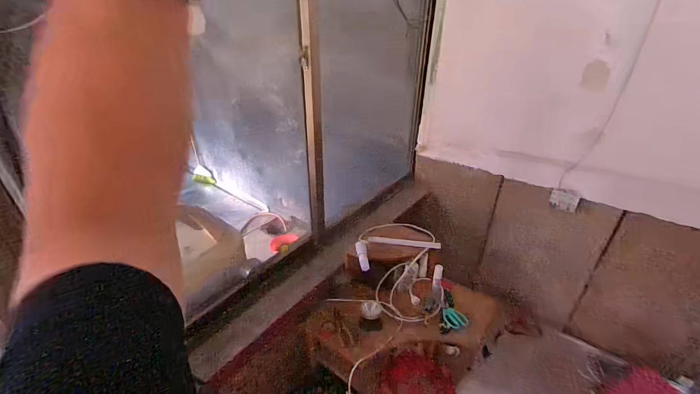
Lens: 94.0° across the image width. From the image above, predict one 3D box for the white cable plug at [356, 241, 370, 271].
[{"bbox_3d":[0.053,0.237,1.314,0.044,0.032,0.125,-5,56,-9],"label":"white cable plug"}]

